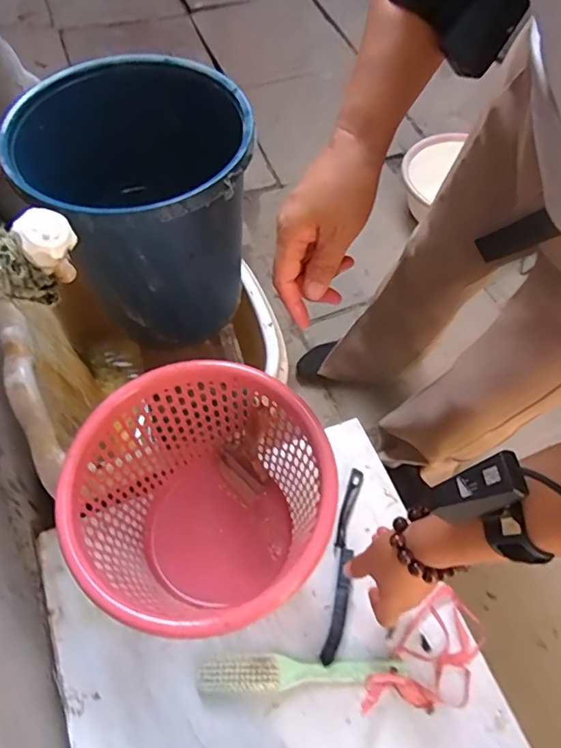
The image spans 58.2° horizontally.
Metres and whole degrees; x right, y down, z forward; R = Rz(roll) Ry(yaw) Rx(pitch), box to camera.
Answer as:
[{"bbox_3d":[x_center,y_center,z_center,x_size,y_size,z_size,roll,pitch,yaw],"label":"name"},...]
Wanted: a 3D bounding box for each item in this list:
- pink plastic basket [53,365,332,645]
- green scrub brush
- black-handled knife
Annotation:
[{"bbox_3d":[-0.079,0.150,0.539,0.230,0.233,0.230,2,60,-3],"label":"pink plastic basket"},{"bbox_3d":[0.023,0.328,0.558,0.225,0.024,0.034,-2,60,-5],"label":"green scrub brush"},{"bbox_3d":[0.077,0.224,0.617,0.023,0.013,0.227,12,60,3],"label":"black-handled knife"}]

